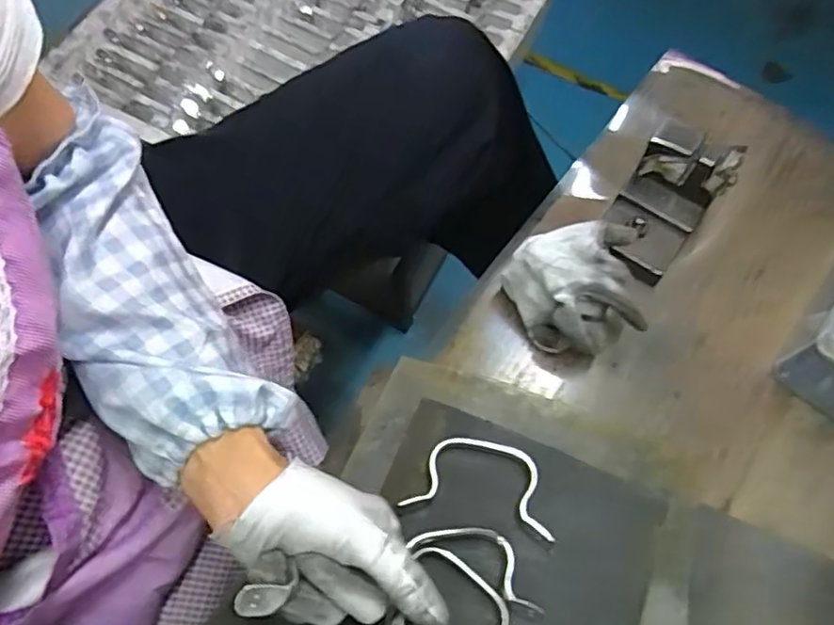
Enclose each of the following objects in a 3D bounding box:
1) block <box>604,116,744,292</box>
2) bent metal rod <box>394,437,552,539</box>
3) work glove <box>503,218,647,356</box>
[{"bbox_3d":[0.184,-0.080,0.473,0.062,0.078,0.093,33,70,12],"label":"block"},{"bbox_3d":[0.042,0.110,0.407,0.095,0.011,0.052,11,62,6],"label":"bent metal rod"},{"bbox_3d":[0.114,-0.016,0.447,0.077,0.070,0.092,-28,70,-13],"label":"work glove"}]

